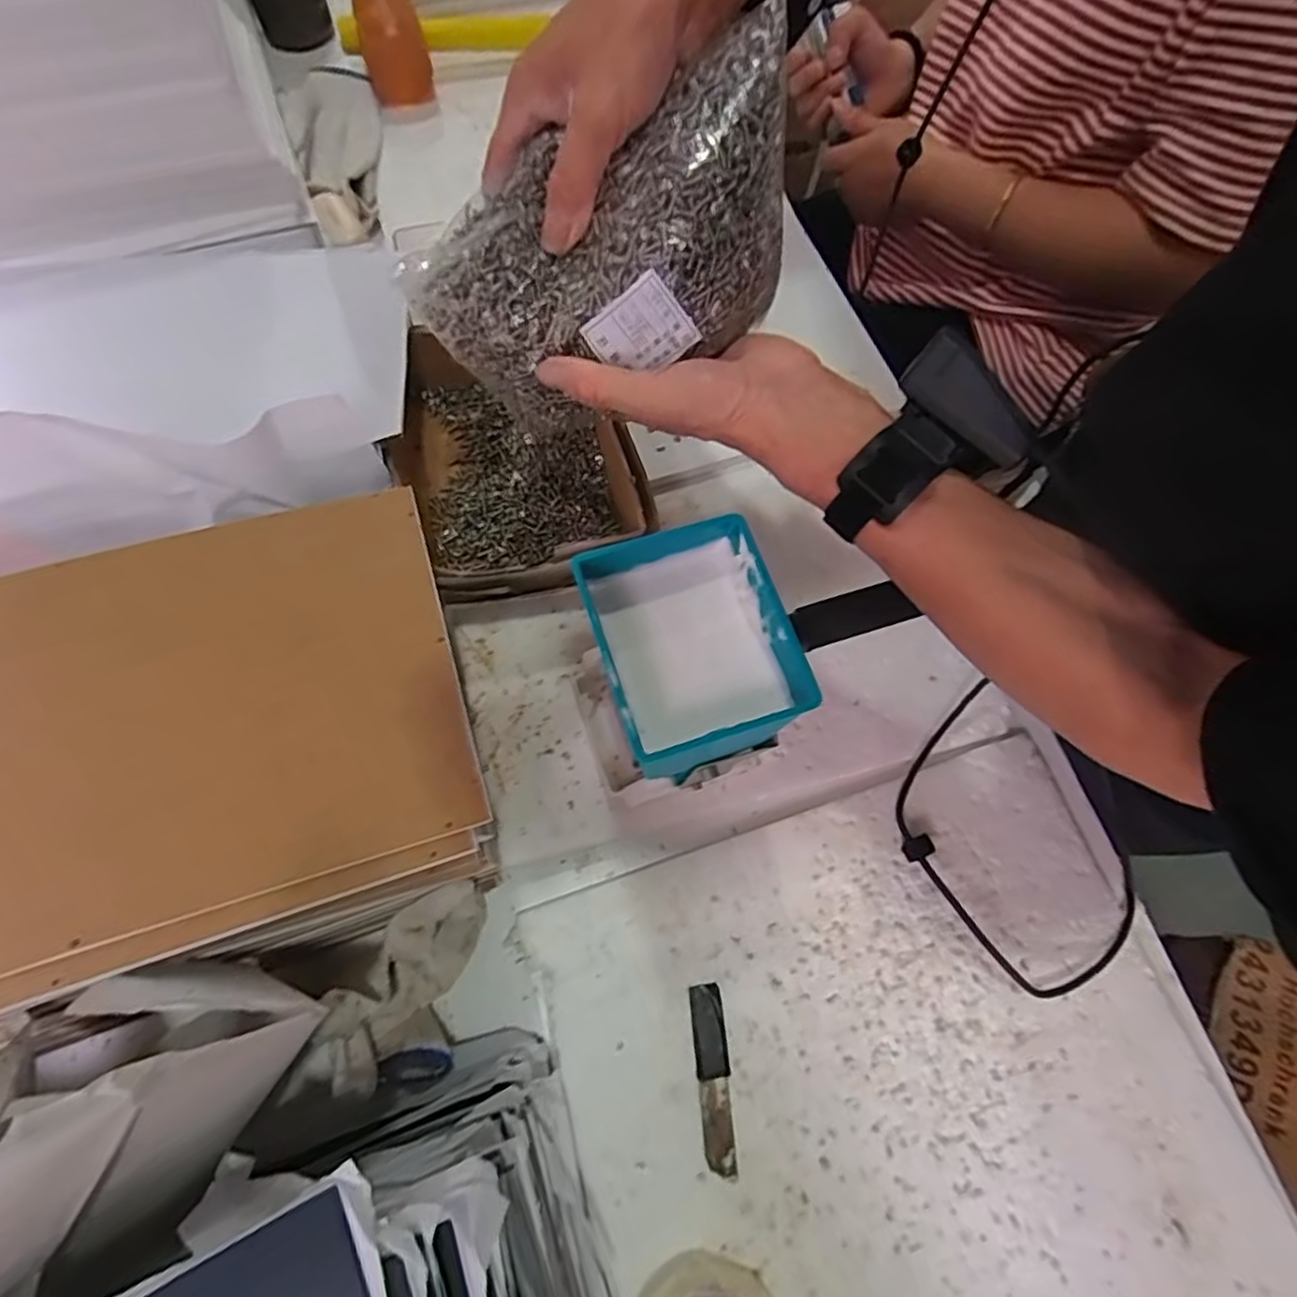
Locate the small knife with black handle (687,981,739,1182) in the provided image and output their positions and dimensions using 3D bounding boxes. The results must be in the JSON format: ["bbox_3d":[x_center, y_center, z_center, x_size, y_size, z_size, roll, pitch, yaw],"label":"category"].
[{"bbox_3d":[0.040,0.261,0.408,0.020,0.004,0.102,-5,71,-5],"label":"small knife with black handle"}]

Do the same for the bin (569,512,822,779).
[{"bbox_3d":[0.022,-0.002,0.331,0.091,0.041,0.114,-17,72,-8],"label":"bin"}]

